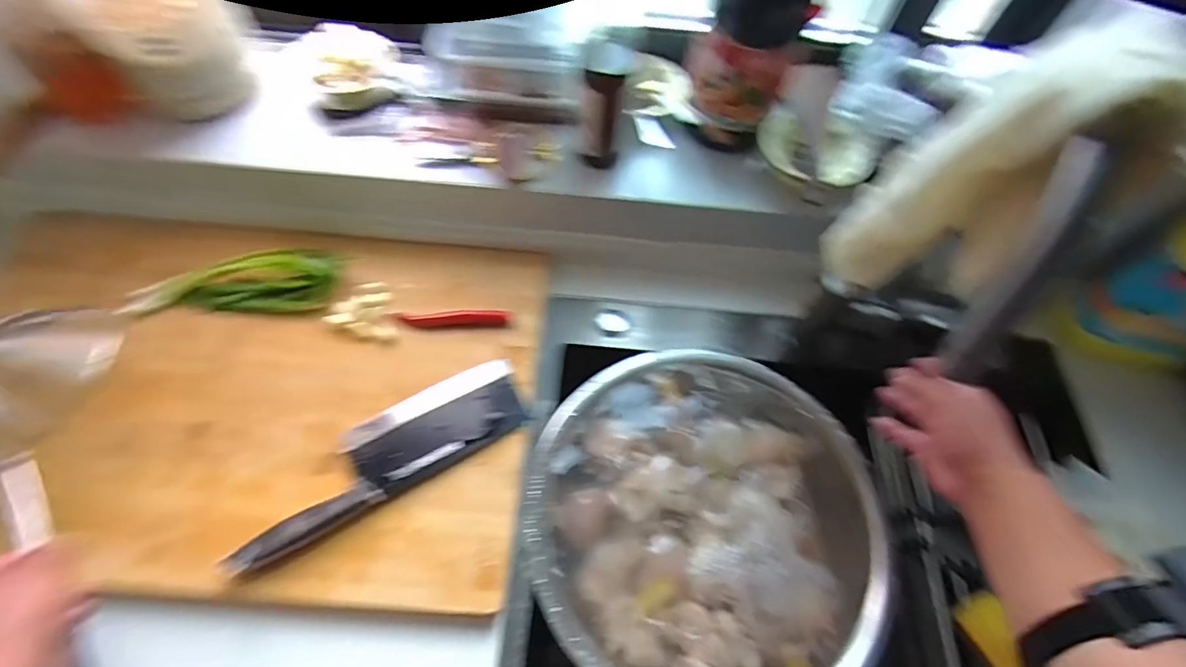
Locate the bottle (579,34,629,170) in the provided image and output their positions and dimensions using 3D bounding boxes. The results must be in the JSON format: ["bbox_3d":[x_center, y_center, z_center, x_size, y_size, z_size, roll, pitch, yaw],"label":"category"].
[{"bbox_3d":[0.009,-0.239,0.559,0.043,0.135,0.048,4,61,-2],"label":"bottle"}]

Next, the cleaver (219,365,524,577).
[{"bbox_3d":[-0.207,0.120,0.517,0.291,0.030,0.089,-29,67,-18],"label":"cleaver"}]

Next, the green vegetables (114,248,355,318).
[{"bbox_3d":[-0.403,-0.067,0.592,0.223,0.023,0.090,-2,61,-5],"label":"green vegetables"}]

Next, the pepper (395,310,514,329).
[{"bbox_3d":[-0.160,-0.017,0.593,0.129,0.014,0.020,-2,61,-5],"label":"pepper"}]

